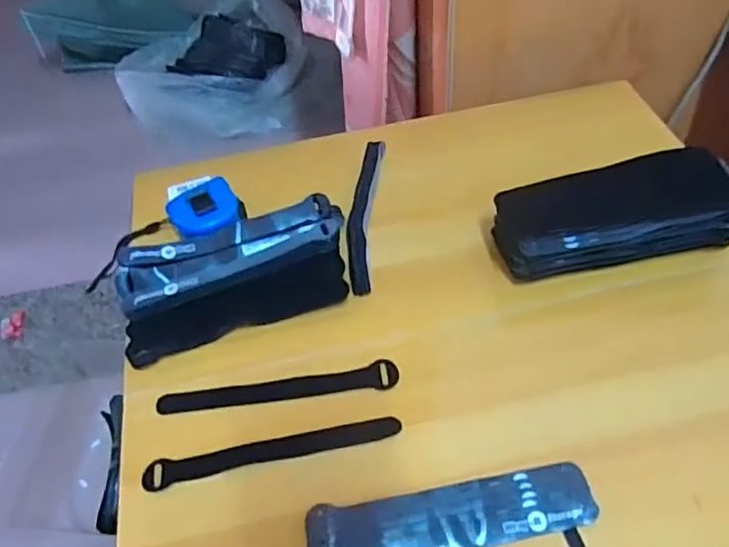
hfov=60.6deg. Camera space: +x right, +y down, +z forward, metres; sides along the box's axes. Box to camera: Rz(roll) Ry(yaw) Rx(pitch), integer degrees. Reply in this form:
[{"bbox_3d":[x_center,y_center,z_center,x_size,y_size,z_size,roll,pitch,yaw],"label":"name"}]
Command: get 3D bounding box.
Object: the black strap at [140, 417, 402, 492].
[{"bbox_3d":[-0.070,0.138,0.487,0.195,0.010,0.024,-12,50,-4],"label":"black strap"}]

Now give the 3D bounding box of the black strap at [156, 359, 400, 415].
[{"bbox_3d":[-0.070,0.096,0.520,0.195,0.010,0.024,-7,50,0],"label":"black strap"}]

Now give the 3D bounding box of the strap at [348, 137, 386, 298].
[{"bbox_3d":[0.001,-0.063,0.631,0.025,0.022,0.194,2,50,7],"label":"strap"}]

